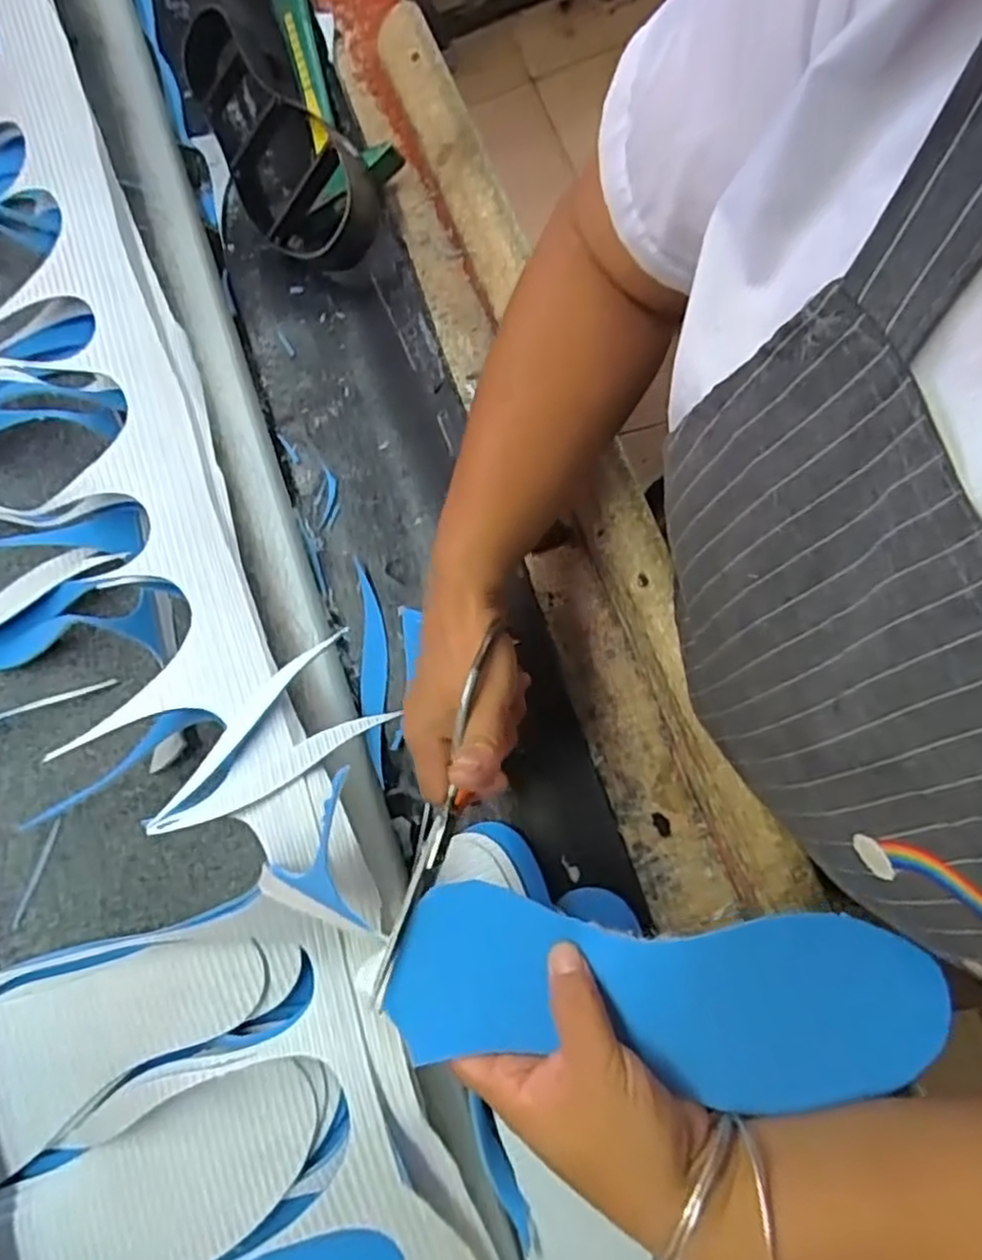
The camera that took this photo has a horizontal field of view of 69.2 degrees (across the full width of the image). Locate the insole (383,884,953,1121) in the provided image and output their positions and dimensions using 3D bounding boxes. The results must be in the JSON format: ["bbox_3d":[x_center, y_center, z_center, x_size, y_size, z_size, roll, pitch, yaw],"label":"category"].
[{"bbox_3d":[0.081,0.170,0.330,0.249,0.018,0.080,4,76,3],"label":"insole"}]

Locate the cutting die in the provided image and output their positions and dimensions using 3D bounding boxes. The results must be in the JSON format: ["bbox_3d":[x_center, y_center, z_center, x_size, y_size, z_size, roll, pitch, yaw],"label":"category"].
[{"bbox_3d":[-0.165,-0.384,0.551,0.097,0.060,0.246,-28,77,1],"label":"cutting die"}]

